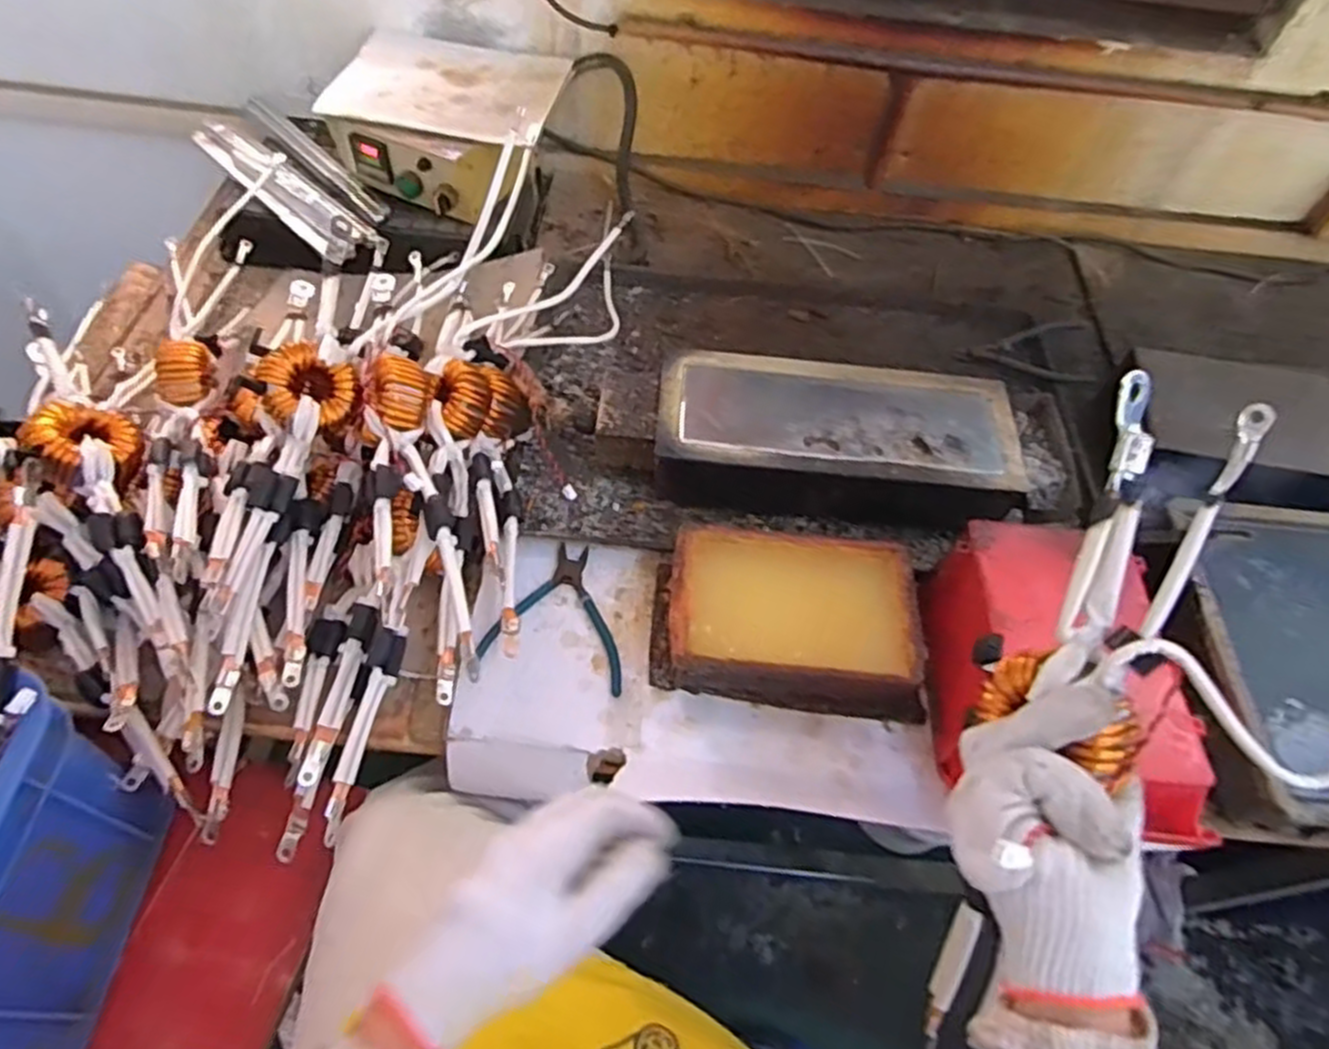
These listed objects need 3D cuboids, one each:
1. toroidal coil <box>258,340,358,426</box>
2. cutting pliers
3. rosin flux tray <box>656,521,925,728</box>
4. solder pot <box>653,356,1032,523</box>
[{"bbox_3d":[-0.305,-0.117,0.645,0.071,0.038,0.074,4,81,-30],"label":"toroidal coil"},{"bbox_3d":[-0.084,0.074,0.660,0.124,0.012,0.127,13,56,4],"label":"cutting pliers"},{"bbox_3d":[0.106,0.076,0.640,0.221,0.079,0.136,5,56,-1],"label":"rosin flux tray"},{"bbox_3d":[0.164,-0.079,0.742,0.336,0.085,0.163,4,56,-2],"label":"solder pot"}]

